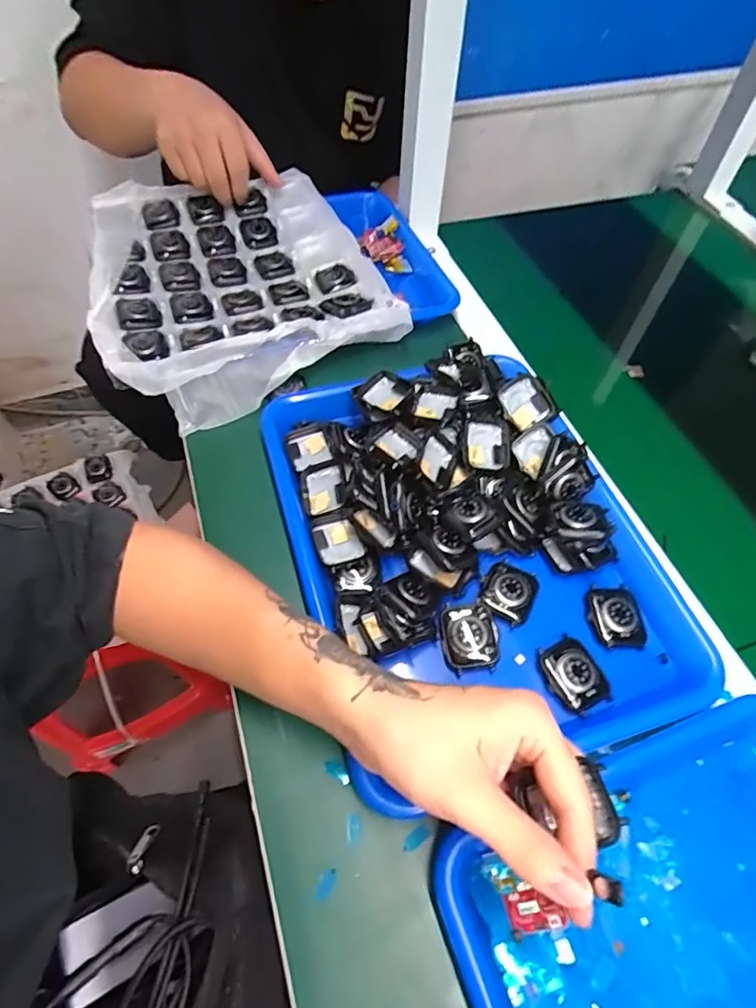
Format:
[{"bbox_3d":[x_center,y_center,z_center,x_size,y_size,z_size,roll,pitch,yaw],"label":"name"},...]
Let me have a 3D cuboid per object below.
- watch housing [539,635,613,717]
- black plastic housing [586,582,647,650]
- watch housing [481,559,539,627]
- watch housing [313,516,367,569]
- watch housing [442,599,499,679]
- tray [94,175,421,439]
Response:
[{"bbox_3d":[0.130,0.113,0.348,0.034,0.013,0.046,-24,61,-16],"label":"watch housing"},{"bbox_3d":[0.171,0.081,0.378,0.036,0.014,0.045,1,58,-1],"label":"black plastic housing"},{"bbox_3d":[0.096,0.063,0.379,0.038,0.010,0.041,28,61,15],"label":"watch housing"},{"bbox_3d":[-0.030,0.026,0.387,0.033,0.013,0.040,-19,60,-13],"label":"watch housing"},{"bbox_3d":[0.063,0.090,0.356,0.036,0.010,0.046,-4,58,-4],"label":"watch housing"},{"bbox_3d":[-0.157,-0.242,0.551,0.276,0.048,0.331,-22,61,-15],"label":"tray"}]

